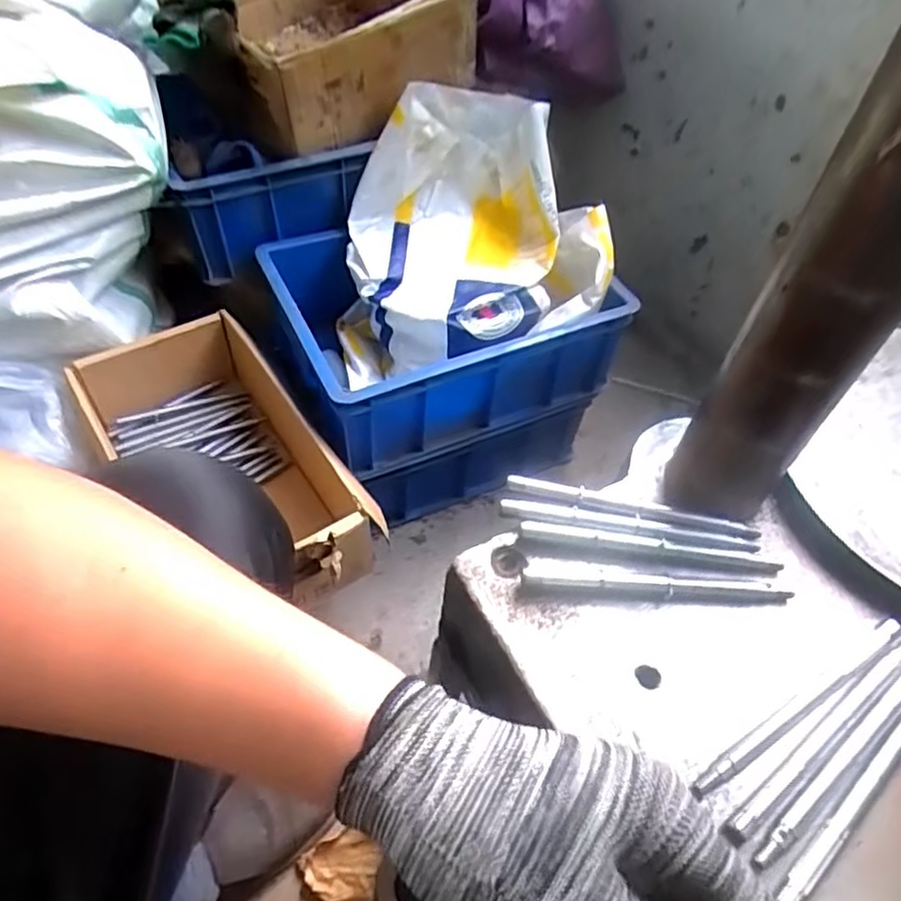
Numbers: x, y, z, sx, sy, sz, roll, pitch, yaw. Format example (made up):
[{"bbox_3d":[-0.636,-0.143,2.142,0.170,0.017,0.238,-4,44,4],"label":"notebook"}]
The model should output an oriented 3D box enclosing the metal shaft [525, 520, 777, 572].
[{"bbox_3d":[0.125,0.060,0.425,0.161,0.009,0.010,7,52,1],"label":"metal shaft"}]

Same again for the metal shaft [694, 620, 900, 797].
[{"bbox_3d":[0.193,0.137,0.371,0.162,0.006,0.010,-25,58,-23],"label":"metal shaft"}]

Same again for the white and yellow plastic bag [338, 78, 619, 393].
[{"bbox_3d":[0.028,-0.256,0.856,0.321,0.243,0.292,2,52,-3],"label":"white and yellow plastic bag"}]

